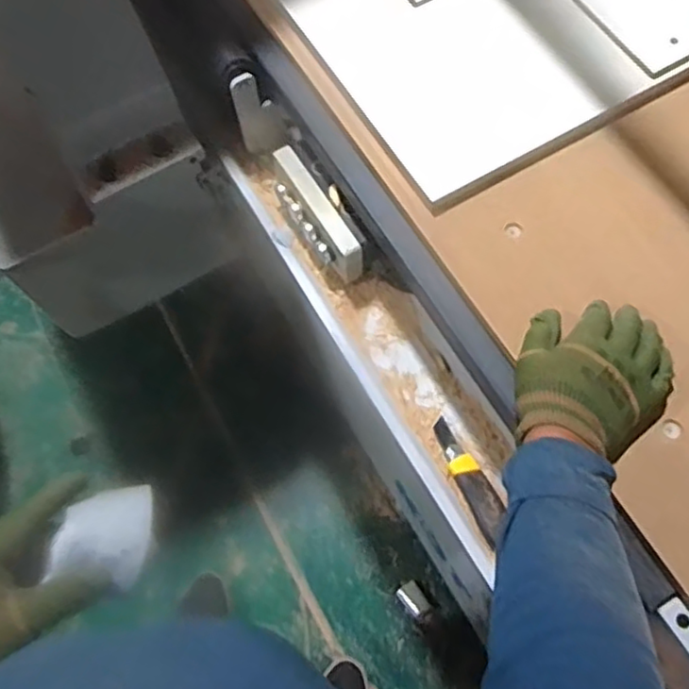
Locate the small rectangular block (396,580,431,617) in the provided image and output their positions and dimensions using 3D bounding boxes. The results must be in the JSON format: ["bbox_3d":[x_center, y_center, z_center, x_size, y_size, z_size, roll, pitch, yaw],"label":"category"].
[{"bbox_3d":[0.145,0.533,1.401,0.045,0.014,0.067,-32,72,-10],"label":"small rectangular block"}]

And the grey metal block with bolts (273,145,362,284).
[{"bbox_3d":[-0.037,-0.156,0.809,0.047,0.060,0.174,-32,72,-10],"label":"grey metal block with bolts"}]

